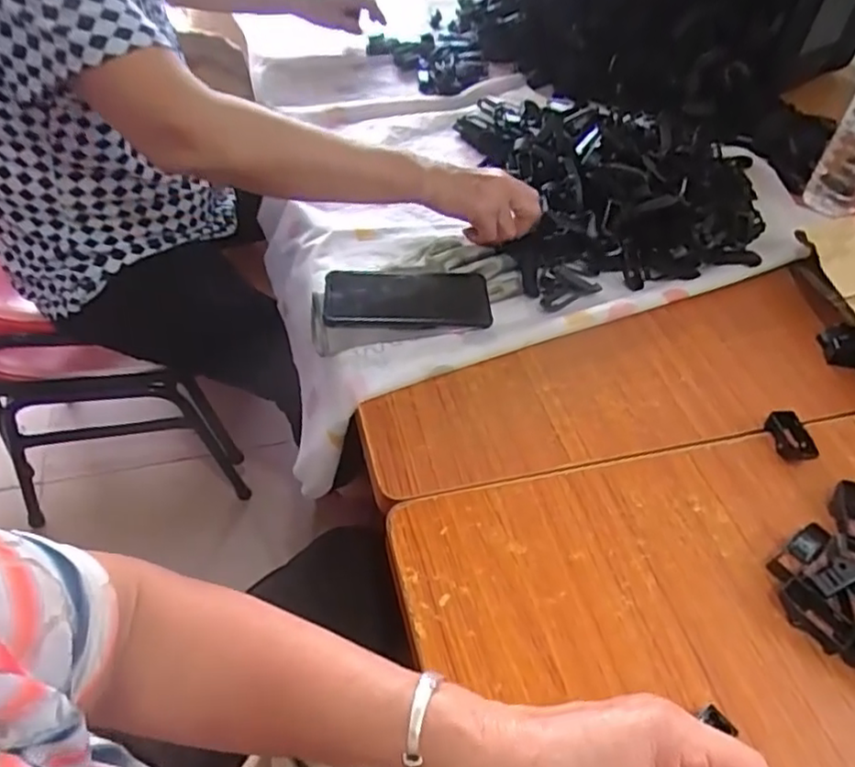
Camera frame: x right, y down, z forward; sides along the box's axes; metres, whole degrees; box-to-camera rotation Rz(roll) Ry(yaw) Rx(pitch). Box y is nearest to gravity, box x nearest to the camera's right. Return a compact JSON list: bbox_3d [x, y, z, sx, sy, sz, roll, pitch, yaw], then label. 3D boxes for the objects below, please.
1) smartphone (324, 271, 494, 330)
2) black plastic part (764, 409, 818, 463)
[{"bbox_3d":[-0.020,-0.083,0.646,0.158,0.014,0.085,1,48,-4],"label":"smartphone"},{"bbox_3d":[0.307,0.044,0.550,0.026,0.016,0.044,-3,49,-7],"label":"black plastic part"}]

